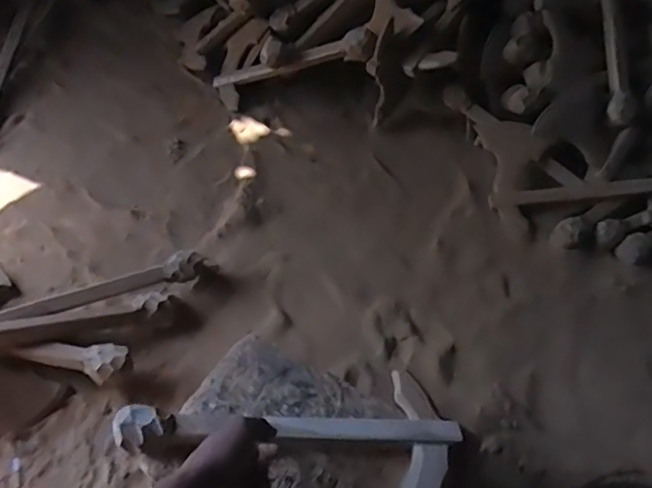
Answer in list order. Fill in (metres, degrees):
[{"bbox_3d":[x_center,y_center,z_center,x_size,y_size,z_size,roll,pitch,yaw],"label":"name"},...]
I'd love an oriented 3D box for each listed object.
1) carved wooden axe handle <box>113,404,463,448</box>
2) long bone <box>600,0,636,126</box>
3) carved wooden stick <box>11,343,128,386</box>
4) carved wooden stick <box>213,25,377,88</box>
[{"bbox_3d":[-0.039,0.203,0.644,0.368,0.035,0.039,3,50,-5],"label":"carved wooden axe handle"},{"bbox_3d":[0.558,-0.392,1.143,0.039,0.047,0.330,0,78,1],"label":"long bone"},{"bbox_3d":[-0.360,0.162,0.844,0.153,0.031,0.052,9,51,8],"label":"carved wooden stick"},{"bbox_3d":[-0.071,-0.385,1.240,0.397,0.056,0.061,-5,45,31],"label":"carved wooden stick"}]

